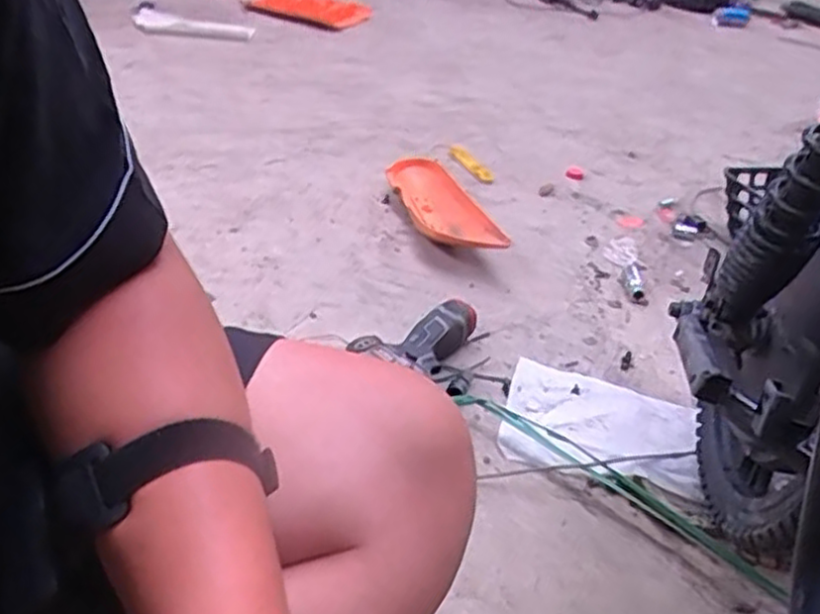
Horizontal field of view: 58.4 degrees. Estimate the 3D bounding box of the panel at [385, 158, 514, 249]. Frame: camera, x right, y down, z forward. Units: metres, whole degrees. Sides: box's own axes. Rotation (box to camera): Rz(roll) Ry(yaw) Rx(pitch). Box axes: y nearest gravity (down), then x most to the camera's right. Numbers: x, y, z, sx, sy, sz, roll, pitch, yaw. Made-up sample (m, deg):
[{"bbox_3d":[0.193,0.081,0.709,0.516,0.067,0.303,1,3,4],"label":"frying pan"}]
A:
[{"bbox_3d":[0.055,-0.140,1.113,0.088,0.059,0.294,-10,37,-23],"label":"panel"}]

